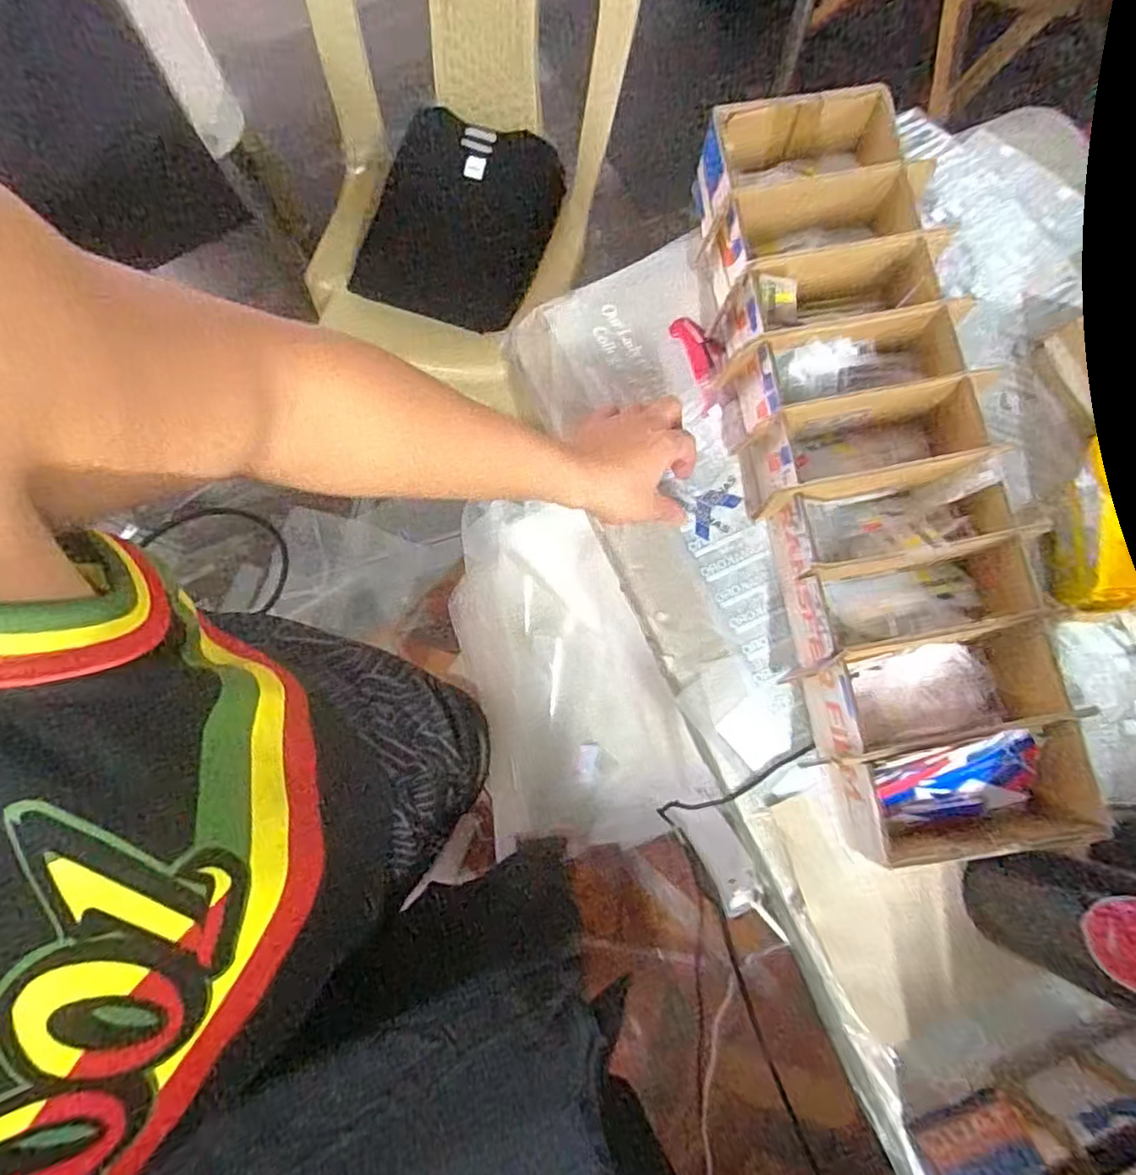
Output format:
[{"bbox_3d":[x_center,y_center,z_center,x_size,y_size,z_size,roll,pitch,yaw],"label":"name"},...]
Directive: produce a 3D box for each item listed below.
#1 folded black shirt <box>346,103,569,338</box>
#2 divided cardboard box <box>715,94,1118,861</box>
[{"bbox_3d":[-0.170,-0.566,1.042,0.257,0.034,0.302,24,108,-7],"label":"folded black shirt"},{"bbox_3d":[0.242,-0.109,0.532,0.191,0.076,0.597,-5,78,0],"label":"divided cardboard box"}]

